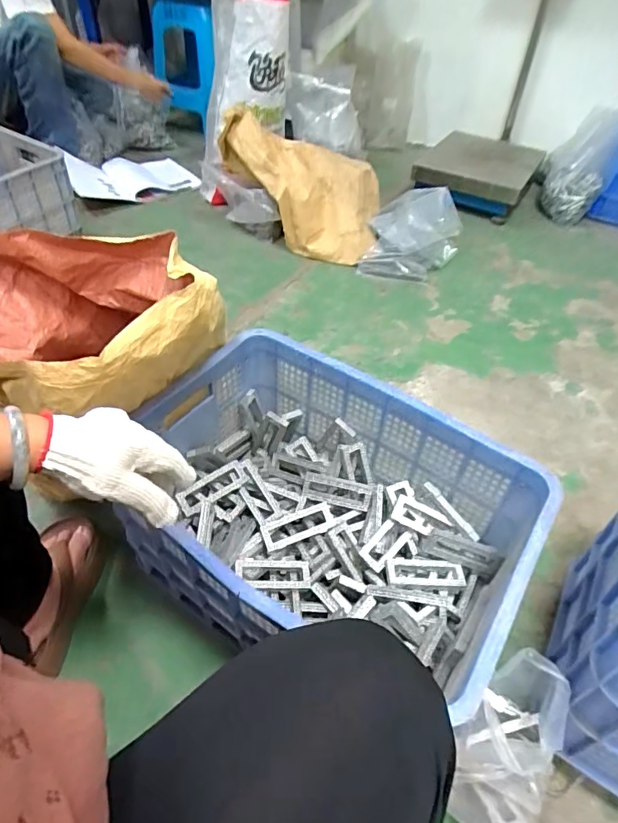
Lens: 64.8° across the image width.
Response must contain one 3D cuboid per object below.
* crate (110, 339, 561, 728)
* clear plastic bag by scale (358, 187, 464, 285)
[{"bbox_3d":[0.017,0.146,0.693,0.506,0.227,0.349,29,52,22],"label":"crate"},{"bbox_3d":[0.330,-0.563,1.549,0.266,0.145,0.369,20,49,14],"label":"clear plastic bag by scale"}]

